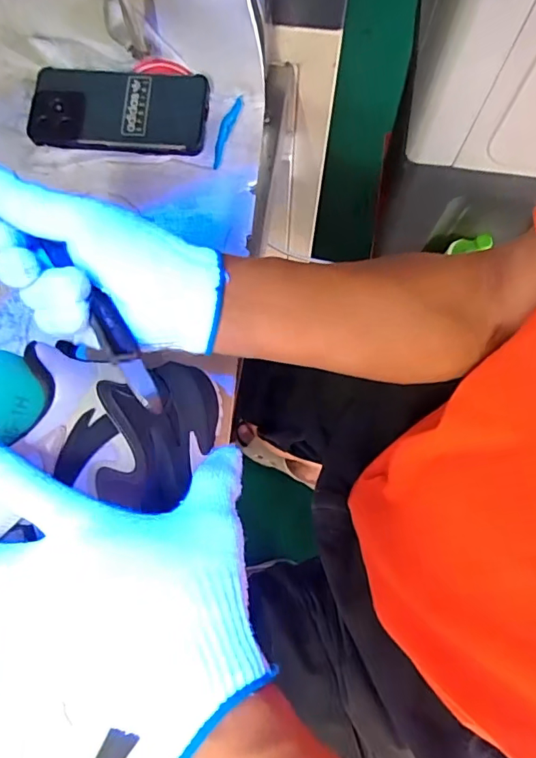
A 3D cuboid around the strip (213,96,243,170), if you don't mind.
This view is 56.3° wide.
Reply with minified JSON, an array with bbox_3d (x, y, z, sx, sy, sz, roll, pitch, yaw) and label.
[{"bbox_3d":[-0.041,-0.235,0.477,0.011,0.013,0.074,19,75,5],"label":"strip"}]

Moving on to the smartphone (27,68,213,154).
[{"bbox_3d":[-0.141,-0.254,0.472,0.163,0.009,0.082,3,83,1],"label":"smartphone"}]

